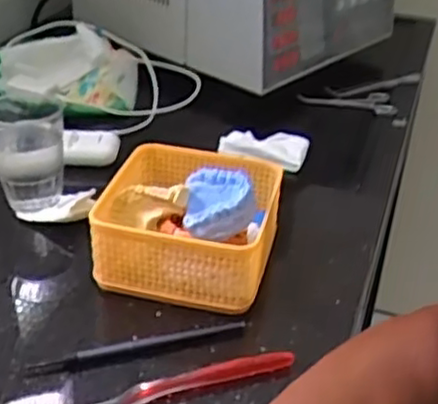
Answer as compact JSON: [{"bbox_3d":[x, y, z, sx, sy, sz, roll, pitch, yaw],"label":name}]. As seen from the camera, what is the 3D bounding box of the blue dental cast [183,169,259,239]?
[{"bbox_3d":[0.000,0.002,0.542,0.054,0.038,0.062,2,32,-2],"label":"blue dental cast"}]

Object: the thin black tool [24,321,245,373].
[{"bbox_3d":[-0.057,0.102,0.497,0.155,0.009,0.012,-8,35,-19],"label":"thin black tool"}]

